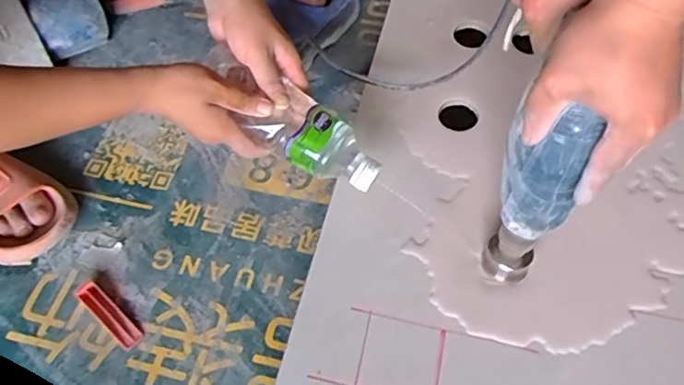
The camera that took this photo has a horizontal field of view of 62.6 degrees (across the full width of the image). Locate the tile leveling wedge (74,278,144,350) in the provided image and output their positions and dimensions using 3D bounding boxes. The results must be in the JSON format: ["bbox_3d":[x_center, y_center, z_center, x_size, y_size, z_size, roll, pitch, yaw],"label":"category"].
[{"bbox_3d":[-0.245,0.127,0.589,0.090,0.015,0.023,37,67,22],"label":"tile leveling wedge"}]

